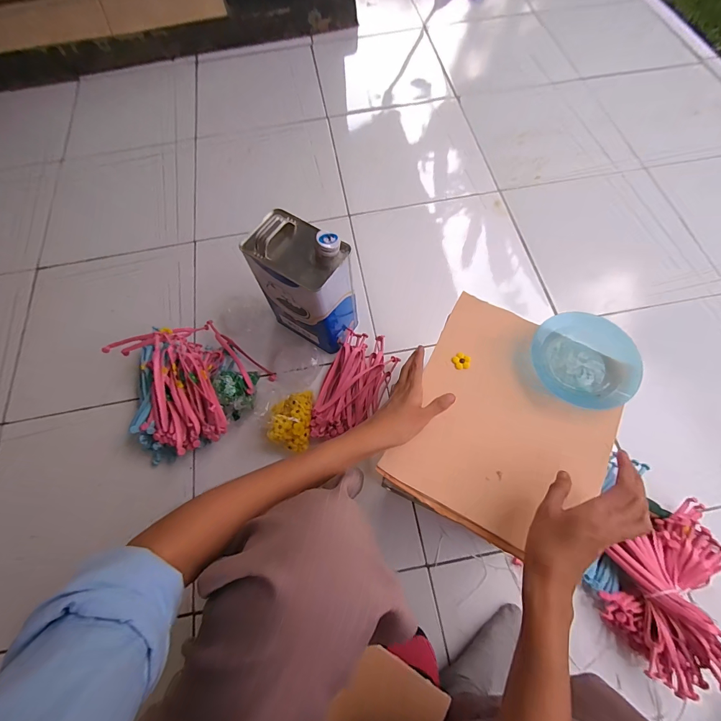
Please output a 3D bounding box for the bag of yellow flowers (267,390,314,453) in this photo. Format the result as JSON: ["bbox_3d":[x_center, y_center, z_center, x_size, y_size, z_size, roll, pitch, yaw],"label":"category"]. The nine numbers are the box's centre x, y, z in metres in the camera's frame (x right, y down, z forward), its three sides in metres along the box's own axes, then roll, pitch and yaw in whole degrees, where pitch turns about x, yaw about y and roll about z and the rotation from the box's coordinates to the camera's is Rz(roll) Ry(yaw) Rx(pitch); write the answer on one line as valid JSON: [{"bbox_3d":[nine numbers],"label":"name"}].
[{"bbox_3d":[-0.131,0.111,0.659,0.076,0.032,0.118,1,64,5],"label":"bag of yellow flowers"}]

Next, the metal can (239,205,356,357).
[{"bbox_3d":[-0.098,-0.137,0.648,0.162,0.250,0.110,31,72,14],"label":"metal can"}]

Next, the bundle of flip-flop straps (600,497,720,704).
[{"bbox_3d":[0.470,0.327,0.514,0.136,0.092,0.262,30,72,14],"label":"bundle of flip-flop straps"}]

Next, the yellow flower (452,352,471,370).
[{"bbox_3d":[0.137,0.002,0.469,0.024,0.007,0.024,-1,67,2],"label":"yellow flower"}]

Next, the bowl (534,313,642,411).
[{"bbox_3d":[0.288,0.000,0.443,0.127,0.036,0.115,38,74,16],"label":"bowl"}]

